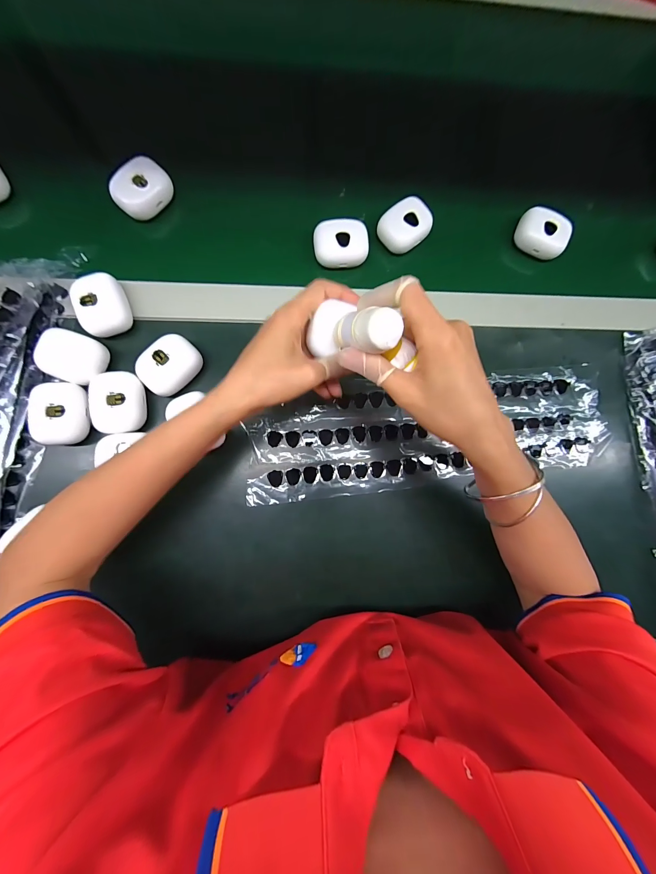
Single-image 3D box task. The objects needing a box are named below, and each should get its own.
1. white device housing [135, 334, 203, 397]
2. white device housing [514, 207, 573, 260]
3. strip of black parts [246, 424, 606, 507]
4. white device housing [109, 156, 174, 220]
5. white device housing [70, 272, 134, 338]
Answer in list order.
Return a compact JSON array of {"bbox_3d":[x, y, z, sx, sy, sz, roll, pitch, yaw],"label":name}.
[{"bbox_3d":[-0.157,-0.071,0.314,0.046,0.023,0.058,38,84,-2],"label":"white device housing"},{"bbox_3d":[0.249,-0.235,0.363,0.057,0.024,0.039,25,84,-3],"label":"white device housing"},{"bbox_3d":[0.114,0.034,0.338,0.393,0.014,0.035,-6,87,-6],"label":"strip of black parts"},{"bbox_3d":[-0.197,-0.264,0.333,0.042,0.021,0.058,38,84,-2],"label":"white device housing"},{"bbox_3d":[-0.224,-0.130,0.312,0.044,0.022,0.059,-19,88,-6],"label":"white device housing"}]

